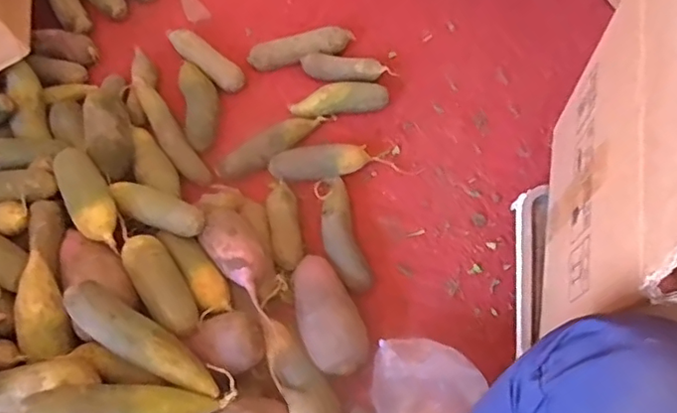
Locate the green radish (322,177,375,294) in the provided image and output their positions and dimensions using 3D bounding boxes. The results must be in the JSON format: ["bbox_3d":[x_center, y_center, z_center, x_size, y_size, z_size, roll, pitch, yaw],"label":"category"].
[{"bbox_3d":[0.003,0.037,0.822,0.053,0.037,0.180,-15,64,-5],"label":"green radish"}]

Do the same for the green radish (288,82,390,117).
[{"bbox_3d":[0.003,-0.171,0.916,0.155,0.040,0.040,-11,63,-3],"label":"green radish"}]

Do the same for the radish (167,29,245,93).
[{"bbox_3d":[-0.222,-0.247,0.959,0.161,0.037,0.047,39,71,19],"label":"radish"}]

